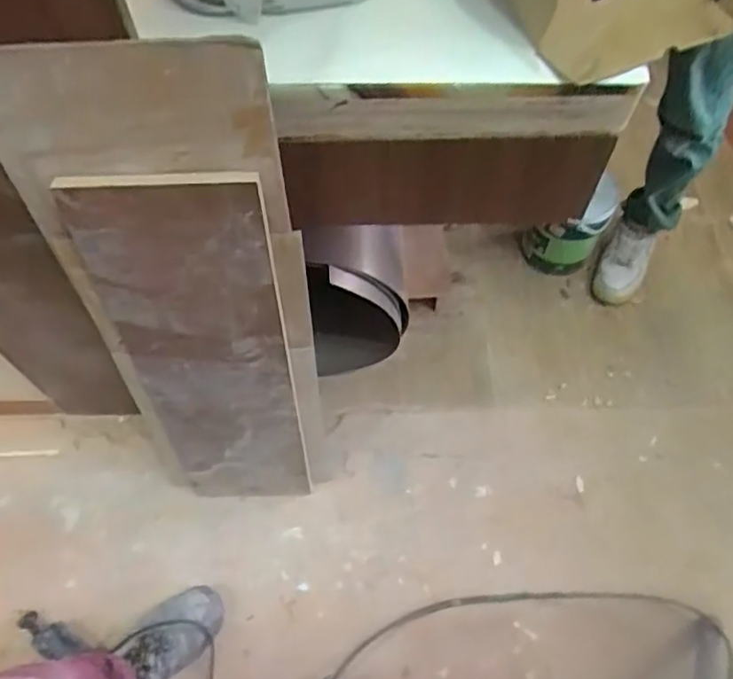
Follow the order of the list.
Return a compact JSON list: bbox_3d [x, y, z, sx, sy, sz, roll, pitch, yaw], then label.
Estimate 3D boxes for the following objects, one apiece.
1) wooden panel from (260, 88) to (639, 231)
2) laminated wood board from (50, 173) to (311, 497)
[{"bbox_3d":[0.097,-0.211,0.760,0.396,0.231,0.033,0,60,1],"label":"wooden panel"},{"bbox_3d":[-0.225,0.067,0.948,0.225,0.715,0.023,-2,49,-1],"label":"laminated wood board"}]

